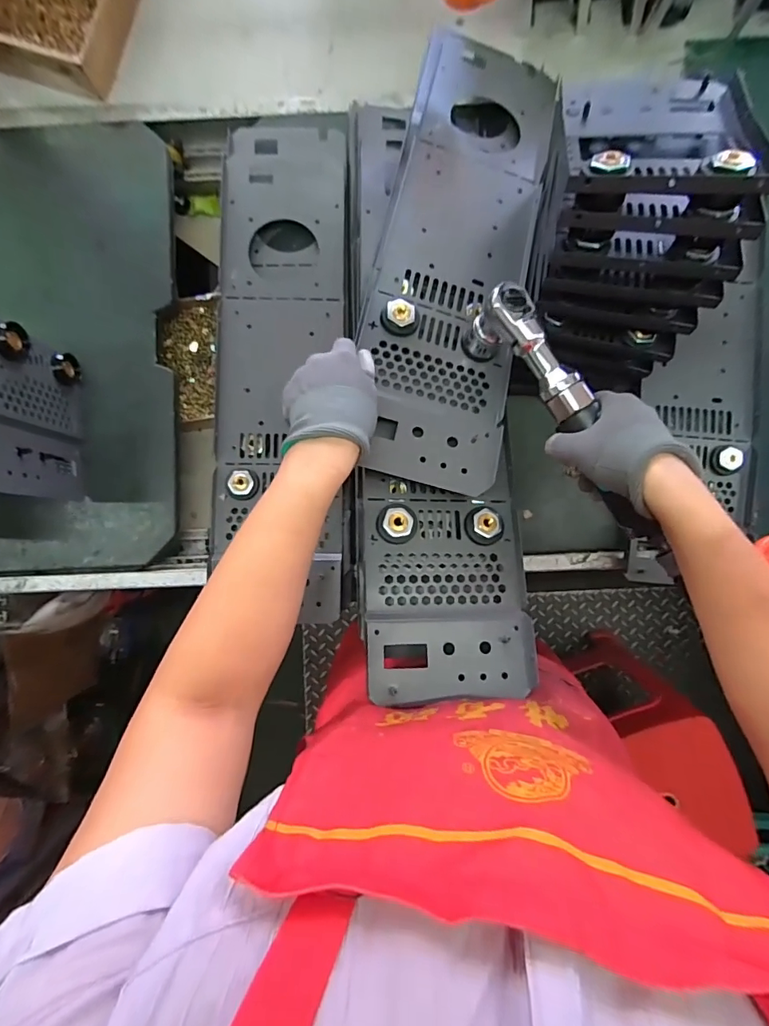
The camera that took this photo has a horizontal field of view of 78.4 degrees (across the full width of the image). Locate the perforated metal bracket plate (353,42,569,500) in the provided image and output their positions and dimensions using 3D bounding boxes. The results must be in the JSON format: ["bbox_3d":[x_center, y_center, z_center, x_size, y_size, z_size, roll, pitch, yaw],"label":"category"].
[{"bbox_3d":[0.086,-0.305,0.511,0.162,0.029,0.579,10,74,0],"label":"perforated metal bracket plate"}]

